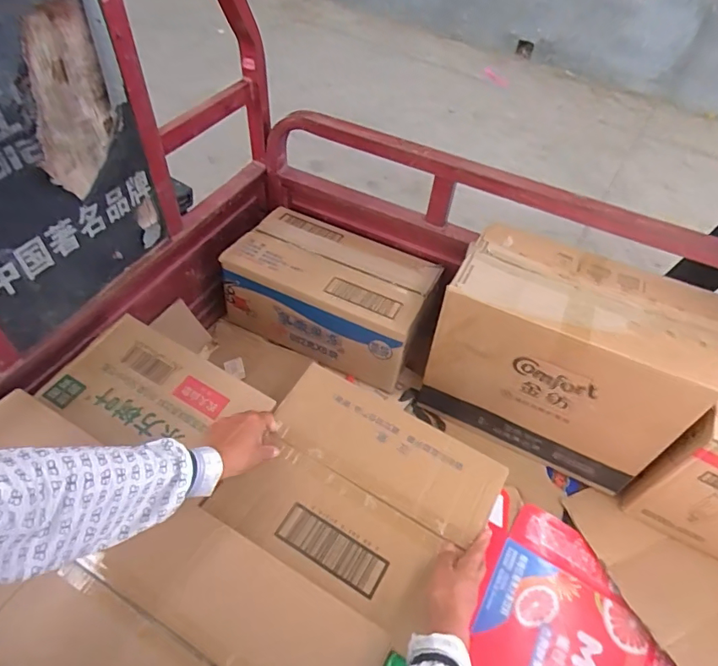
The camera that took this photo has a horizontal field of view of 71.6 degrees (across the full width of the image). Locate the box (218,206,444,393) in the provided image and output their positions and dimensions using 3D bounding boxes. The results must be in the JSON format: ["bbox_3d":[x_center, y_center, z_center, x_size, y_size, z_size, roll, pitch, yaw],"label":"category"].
[{"bbox_3d":[-0.057,-0.095,1.099,0.409,0.164,0.254,22,52,13],"label":"box"}]

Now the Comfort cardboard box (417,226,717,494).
[{"bbox_3d":[0.363,0.040,0.925,0.422,0.316,0.224,23,52,14],"label":"Comfort cardboard box"}]

